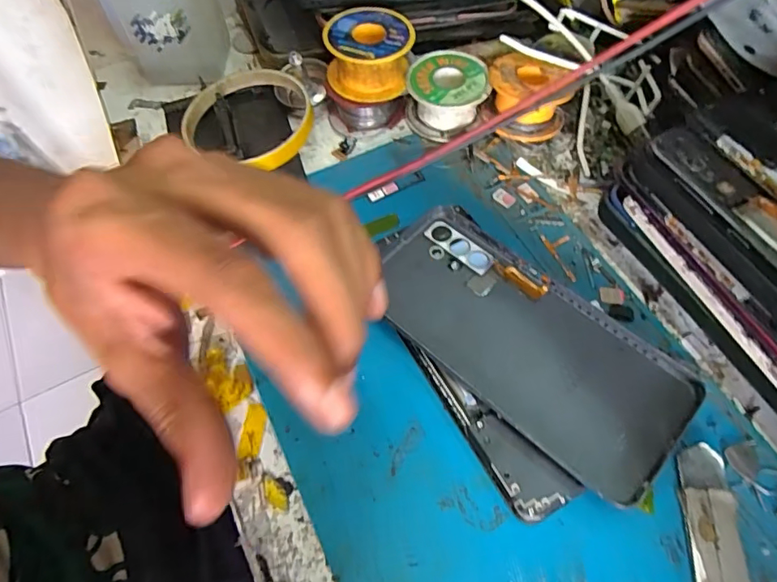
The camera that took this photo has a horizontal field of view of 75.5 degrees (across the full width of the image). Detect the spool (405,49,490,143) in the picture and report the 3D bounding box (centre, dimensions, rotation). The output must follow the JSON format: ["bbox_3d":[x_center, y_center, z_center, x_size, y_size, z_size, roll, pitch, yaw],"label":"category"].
[{"bbox_3d":[0.037,-0.128,0.328,0.050,0.031,0.054,-1,61,2],"label":"spool"}]

